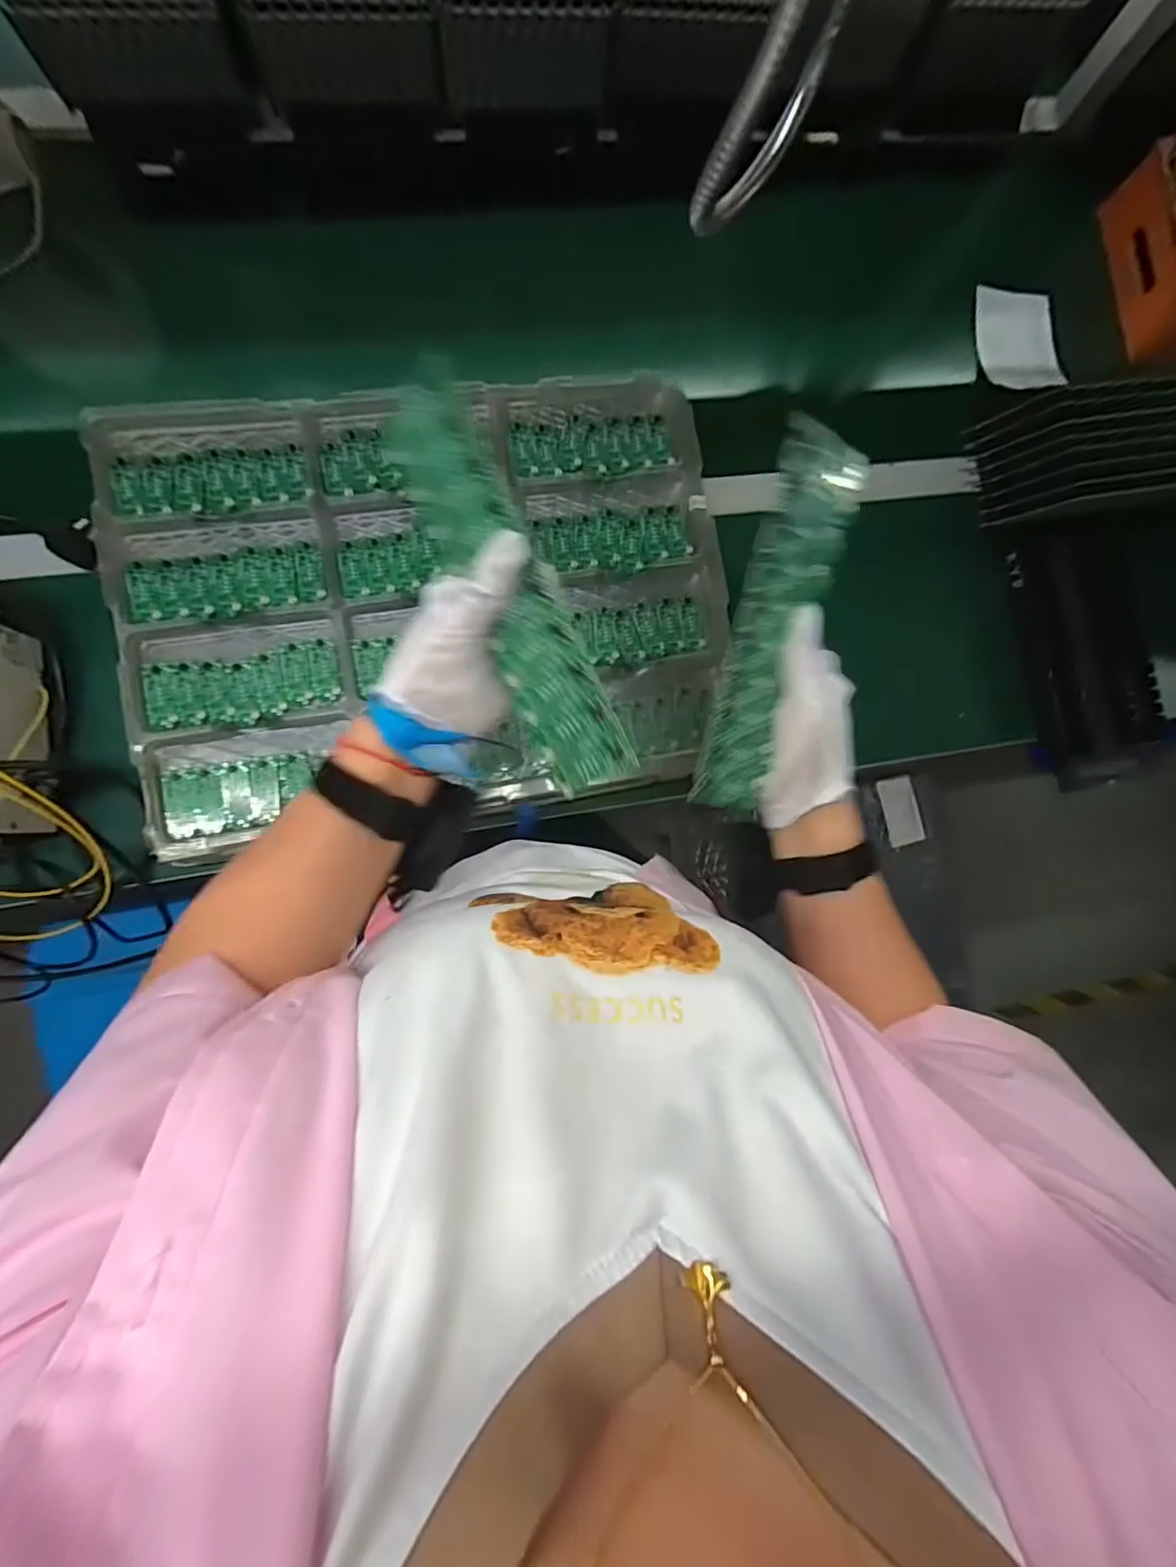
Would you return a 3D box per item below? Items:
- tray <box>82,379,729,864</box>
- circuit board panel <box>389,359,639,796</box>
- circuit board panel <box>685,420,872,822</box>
[{"bbox_3d":[-0.142,-0.181,0.534,0.538,0.030,0.395,-10,88,-8],"label":"tray"},{"bbox_3d":[-0.045,-0.104,0.303,0.056,0.009,0.230,-24,93,36],"label":"circuit board panel"},{"bbox_3d":[0.115,-0.093,0.347,0.055,0.009,0.224,11,99,-21],"label":"circuit board panel"}]

